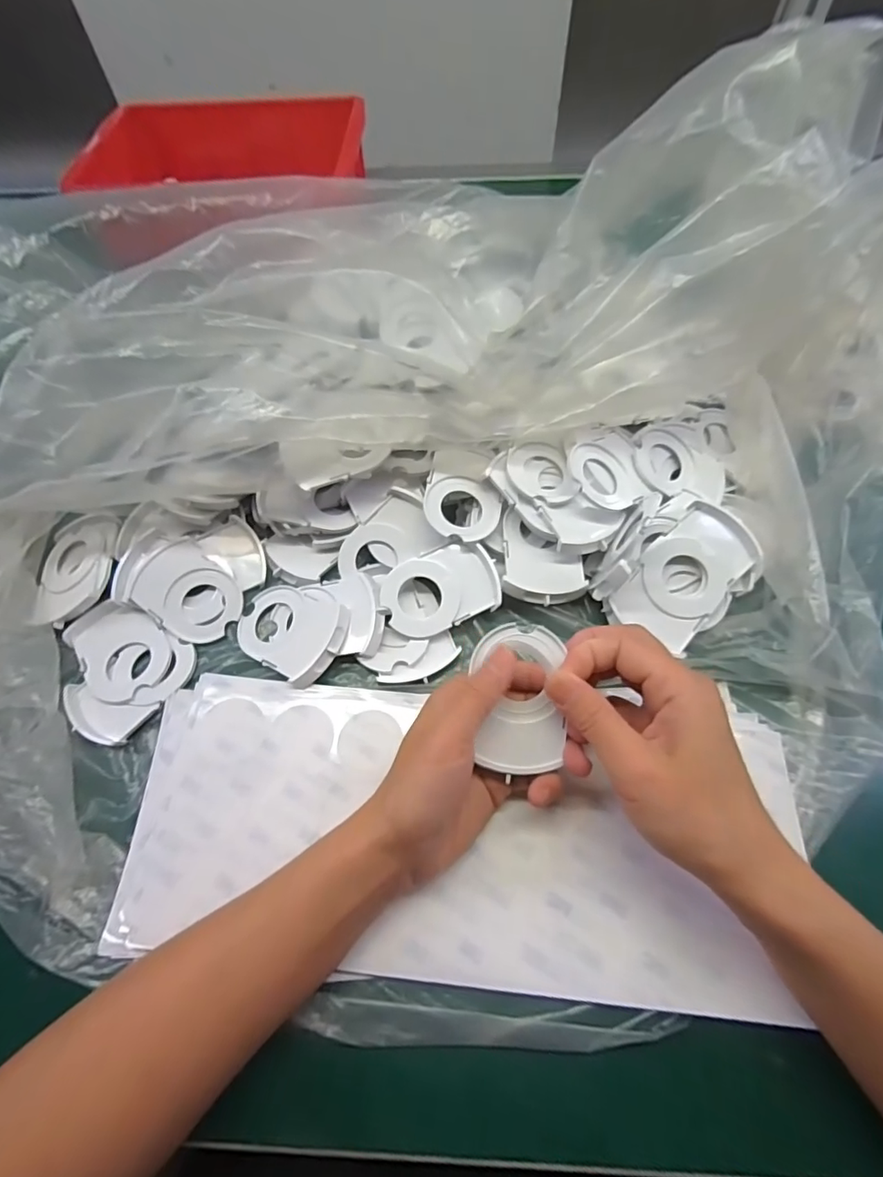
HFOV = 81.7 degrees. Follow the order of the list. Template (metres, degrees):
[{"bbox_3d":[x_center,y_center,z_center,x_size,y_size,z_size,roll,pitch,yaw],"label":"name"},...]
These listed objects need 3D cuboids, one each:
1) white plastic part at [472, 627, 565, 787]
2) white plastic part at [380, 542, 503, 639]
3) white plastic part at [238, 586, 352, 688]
[{"bbox_3d":[0.040,0.058,0.270,0.046,0.009,0.077,2,86,3],"label":"white plastic part"},{"bbox_3d":[-0.002,0.000,0.349,0.077,0.020,0.052,-20,62,-9],"label":"white plastic part"},{"bbox_3d":[-0.102,0.027,0.350,0.077,0.012,0.061,21,75,31],"label":"white plastic part"}]

